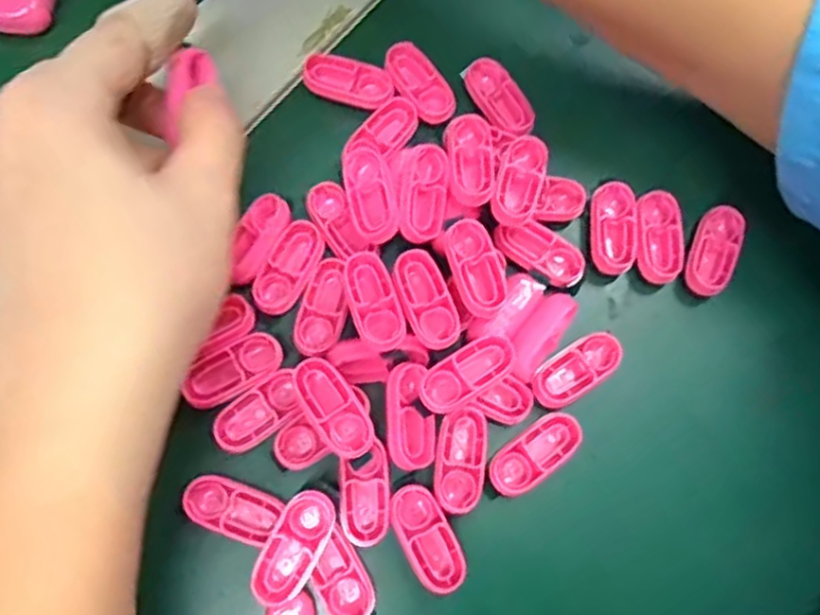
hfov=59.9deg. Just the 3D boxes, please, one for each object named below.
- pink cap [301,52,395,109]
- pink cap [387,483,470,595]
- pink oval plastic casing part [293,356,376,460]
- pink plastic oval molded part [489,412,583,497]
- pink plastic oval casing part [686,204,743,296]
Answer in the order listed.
[{"bbox_3d":[-0.023,-0.085,0.269,0.033,0.009,0.016,22,75,5],"label":"pink cap"},{"bbox_3d":[0.006,0.073,0.225,0.016,0.004,0.034,-27,76,-8],"label":"pink cap"},{"bbox_3d":[-0.024,0.032,0.228,0.016,0.011,0.034,-31,77,-9],"label":"pink oval plastic casing part"},{"bbox_3d":[0.042,0.048,0.235,0.034,0.004,0.016,-35,78,-10],"label":"pink plastic oval molded part"},{"bbox_3d":[0.111,-0.021,0.261,0.016,0.006,0.034,17,75,4],"label":"pink plastic oval casing part"}]

